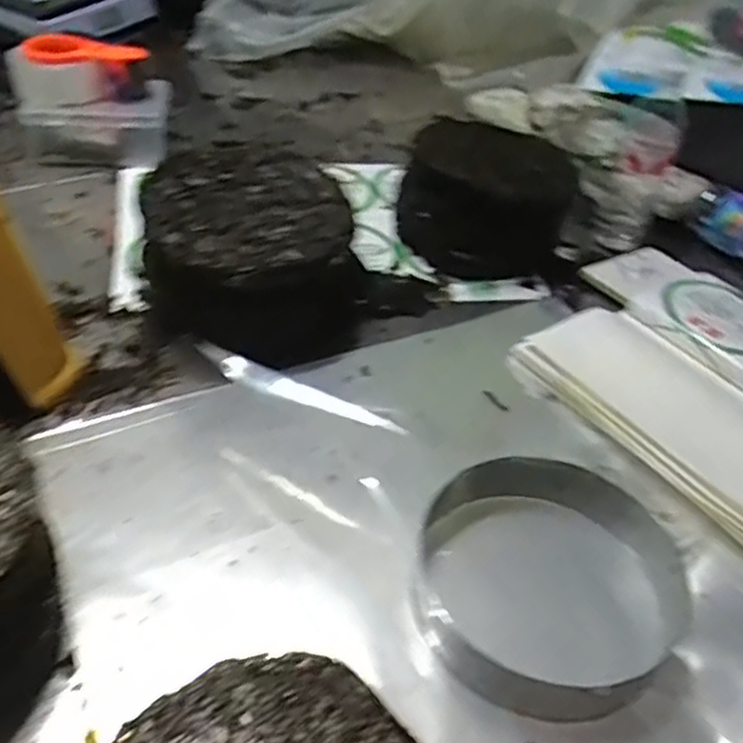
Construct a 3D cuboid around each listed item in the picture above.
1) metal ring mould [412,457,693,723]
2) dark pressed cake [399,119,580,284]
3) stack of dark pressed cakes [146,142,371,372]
[{"bbox_3d":[0.124,0.148,0.525,0.185,0.053,0.191,3,42,-3],"label":"metal ring mould"},{"bbox_3d":[0.150,-0.215,0.895,0.195,0.119,0.216,28,46,23],"label":"dark pressed cake"},{"bbox_3d":[-0.114,-0.125,0.747,0.223,0.130,0.259,5,42,-1],"label":"stack of dark pressed cakes"}]

